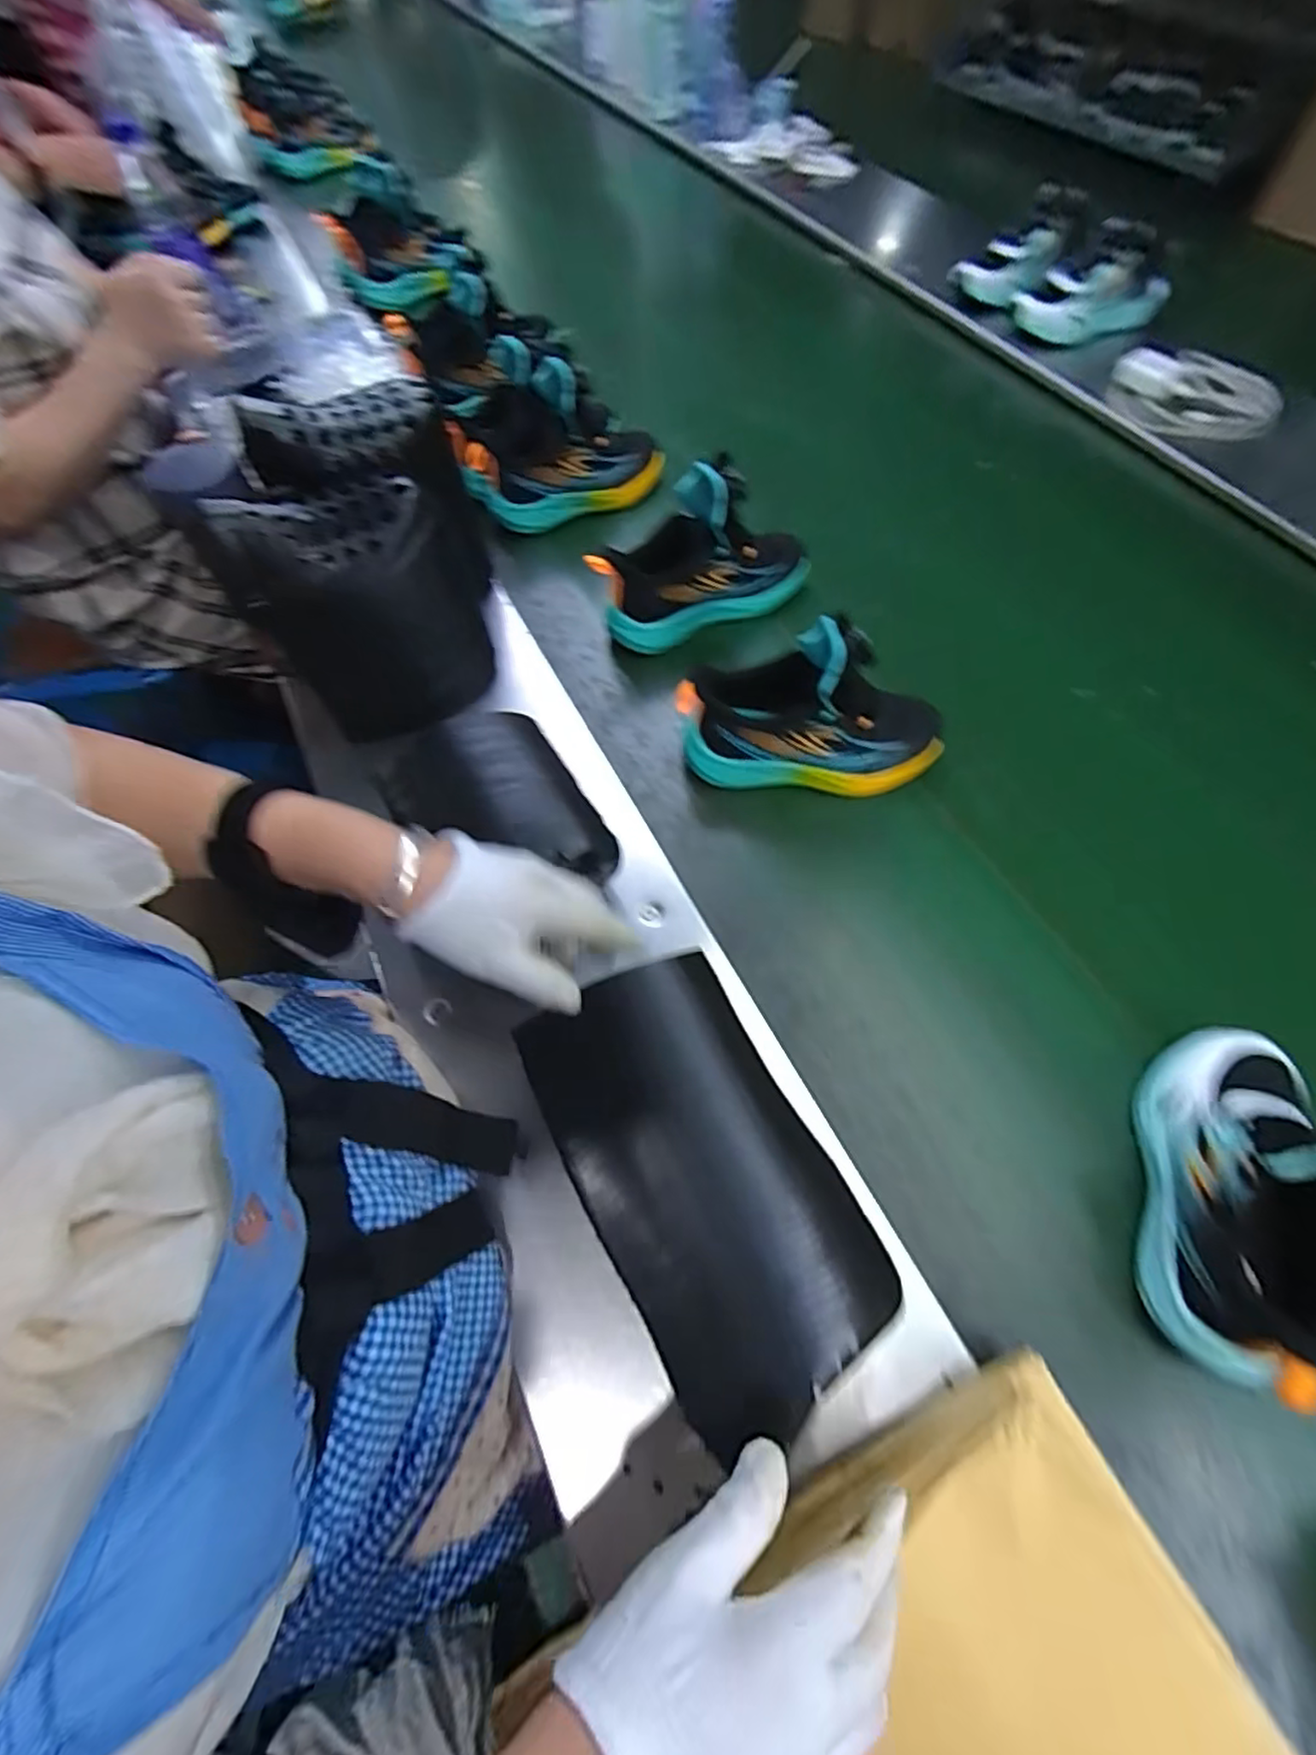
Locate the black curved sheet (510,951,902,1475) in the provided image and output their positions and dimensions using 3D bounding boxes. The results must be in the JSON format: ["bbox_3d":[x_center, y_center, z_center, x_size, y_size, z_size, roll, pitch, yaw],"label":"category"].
[{"bbox_3d":[0.022,0.159,0.372,0.128,0.034,0.226,-28,64,-13],"label":"black curved sheet"}]

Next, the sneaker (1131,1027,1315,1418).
[{"bbox_3d":[0.344,0.177,0.382,0.070,0.151,0.195,17,63,10],"label":"sneaker"}]

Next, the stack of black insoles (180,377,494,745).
[{"bbox_3d":[-0.243,-0.255,0.568,0.194,0.204,0.169,-18,62,-8],"label":"stack of black insoles"}]

